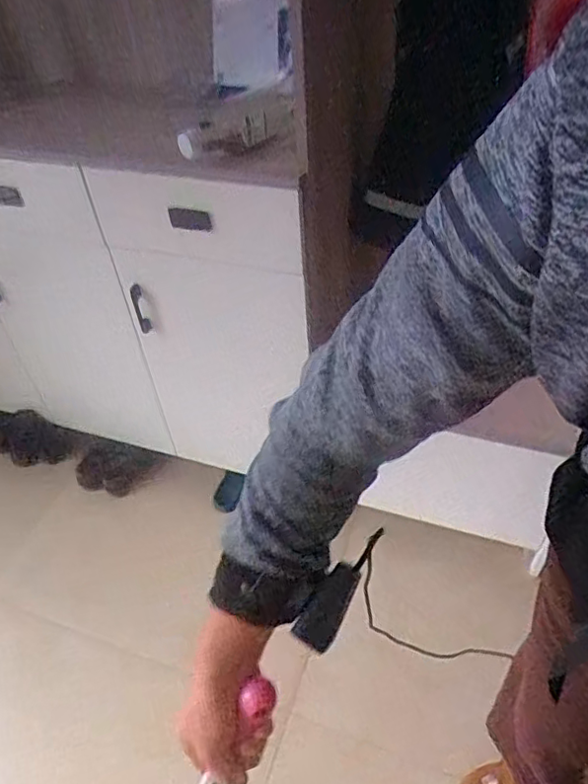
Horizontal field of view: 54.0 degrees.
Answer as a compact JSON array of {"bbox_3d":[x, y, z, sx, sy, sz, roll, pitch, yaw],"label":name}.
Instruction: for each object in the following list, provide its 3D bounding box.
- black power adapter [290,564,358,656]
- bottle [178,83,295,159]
[{"bbox_3d":[0.027,0.169,0.459,0.025,0.022,0.067,27,81,30],"label":"black power adapter"},{"bbox_3d":[-0.077,-0.401,0.869,0.054,0.072,0.239,28,48,31],"label":"bottle"}]

